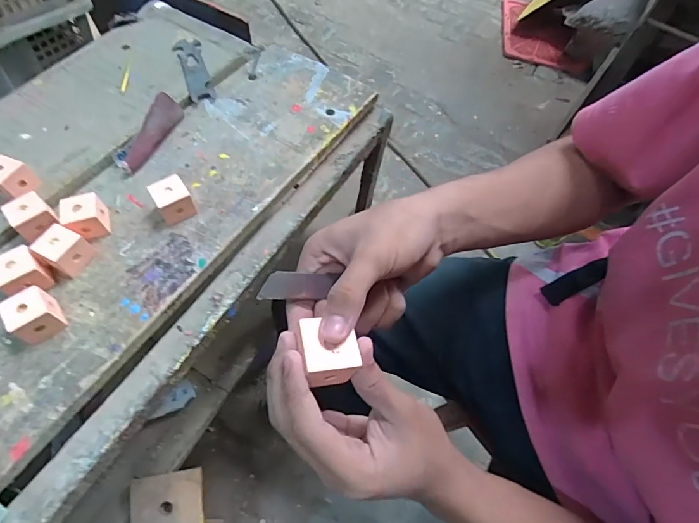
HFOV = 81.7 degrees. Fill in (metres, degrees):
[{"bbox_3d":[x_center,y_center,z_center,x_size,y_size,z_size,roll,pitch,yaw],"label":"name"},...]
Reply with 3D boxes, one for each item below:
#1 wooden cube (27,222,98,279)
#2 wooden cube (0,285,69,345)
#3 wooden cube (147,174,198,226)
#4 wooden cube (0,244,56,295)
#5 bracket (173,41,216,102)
[{"bbox_3d":[-0.257,-0.010,0.367,0.032,0.034,0.031,24,62,11],"label":"wooden cube"},{"bbox_3d":[-0.263,0.046,0.338,0.031,0.033,0.034,-28,66,-17],"label":"wooden cube"},{"bbox_3d":[-0.174,-0.060,0.402,0.031,0.031,0.032,-30,66,-18],"label":"wooden cube"},{"bbox_3d":[-0.286,0.010,0.355,0.033,0.031,0.035,-38,69,-21],"label":"wooden cube"},{"bbox_3d":[-0.202,-0.253,0.526,0.034,0.005,0.134,-20,64,-13],"label":"bracket"}]

